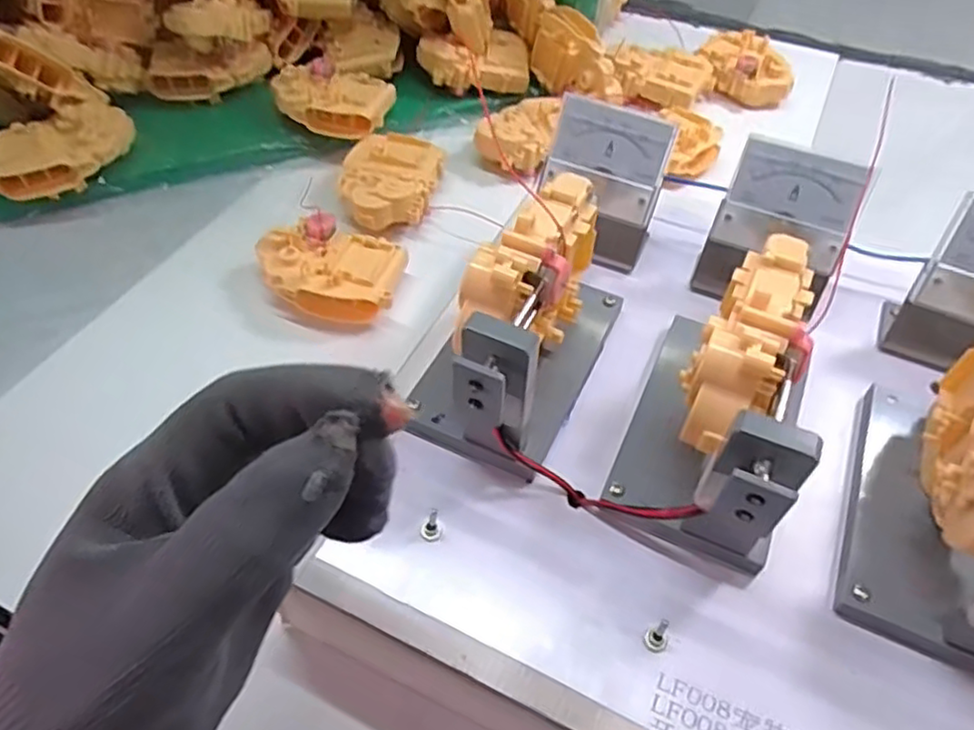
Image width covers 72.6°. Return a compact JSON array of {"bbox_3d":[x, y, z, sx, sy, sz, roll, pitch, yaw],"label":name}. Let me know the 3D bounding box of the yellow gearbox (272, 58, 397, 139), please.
[{"bbox_3d":[-0.127,-0.217,0.540,0.096,0.034,0.064,3,51,3],"label":"yellow gearbox"}]

